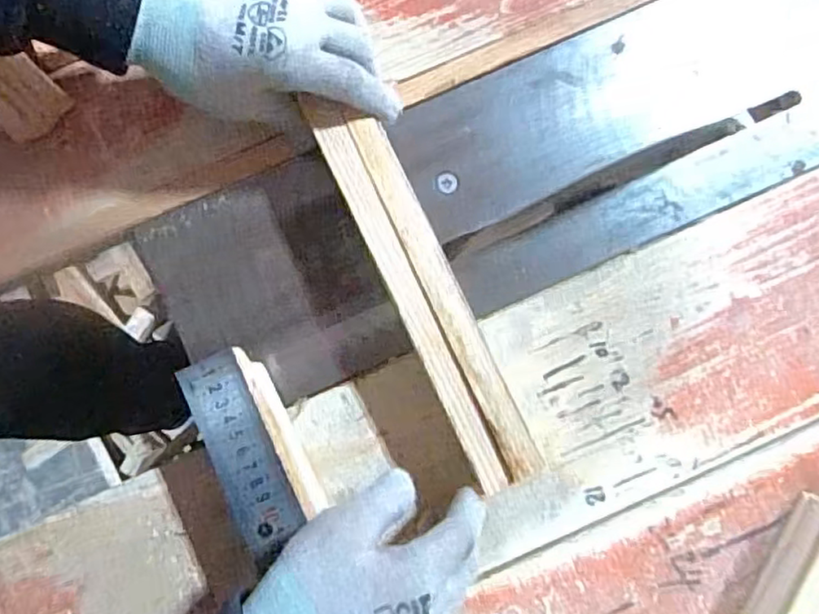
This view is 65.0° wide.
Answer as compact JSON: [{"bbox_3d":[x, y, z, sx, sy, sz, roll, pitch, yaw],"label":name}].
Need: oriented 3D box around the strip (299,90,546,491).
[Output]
[{"bbox_3d":[0.007,-0.011,0.386,0.041,0.010,0.249,-26,86,-4],"label":"strip"}]

